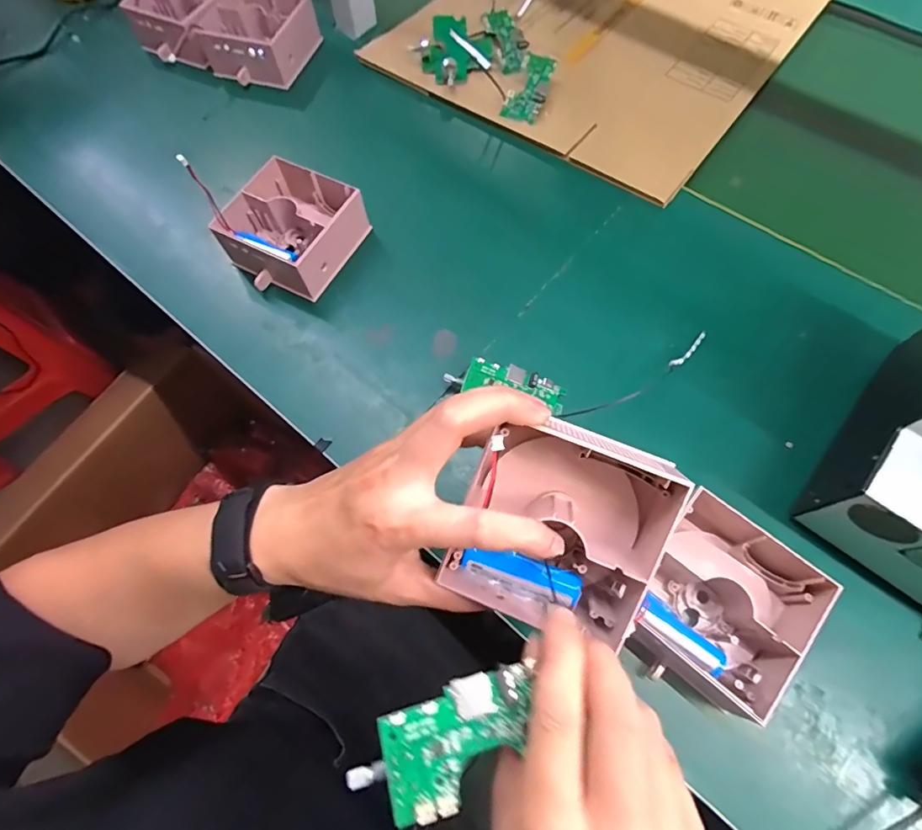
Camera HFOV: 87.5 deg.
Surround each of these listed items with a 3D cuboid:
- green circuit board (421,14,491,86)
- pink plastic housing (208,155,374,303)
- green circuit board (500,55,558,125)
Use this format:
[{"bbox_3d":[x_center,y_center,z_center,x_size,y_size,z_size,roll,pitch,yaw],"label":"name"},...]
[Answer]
[{"bbox_3d":[-0.007,-0.424,0.560,0.086,0.032,0.068,-42,72,-14],"label":"green circuit board"},{"bbox_3d":[-0.159,-0.176,0.458,0.108,0.052,0.120,26,71,12],"label":"pink plastic housing"},{"bbox_3d":[0.077,-0.359,0.531,0.039,0.007,0.079,24,86,6],"label":"green circuit board"}]

